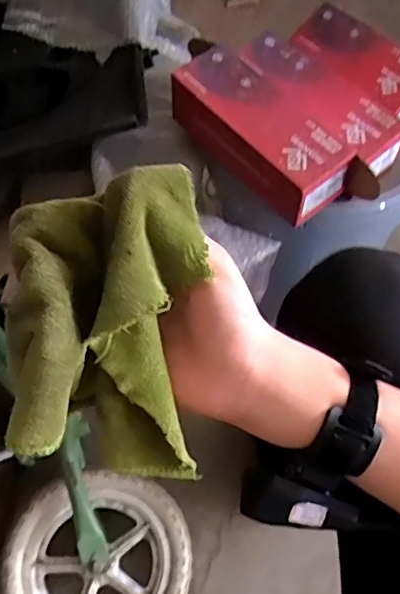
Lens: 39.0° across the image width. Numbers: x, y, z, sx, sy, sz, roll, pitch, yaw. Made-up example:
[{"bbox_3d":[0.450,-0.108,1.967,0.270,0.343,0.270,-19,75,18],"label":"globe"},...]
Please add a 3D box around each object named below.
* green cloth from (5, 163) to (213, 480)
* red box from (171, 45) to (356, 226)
[{"bbox_3d":[-0.045,0.016,0.294,0.091,0.099,0.128,-1,63,-1],"label":"green cloth"},{"bbox_3d":[0.067,-0.187,0.653,0.082,0.073,0.220,-39,70,-18],"label":"red box"}]

